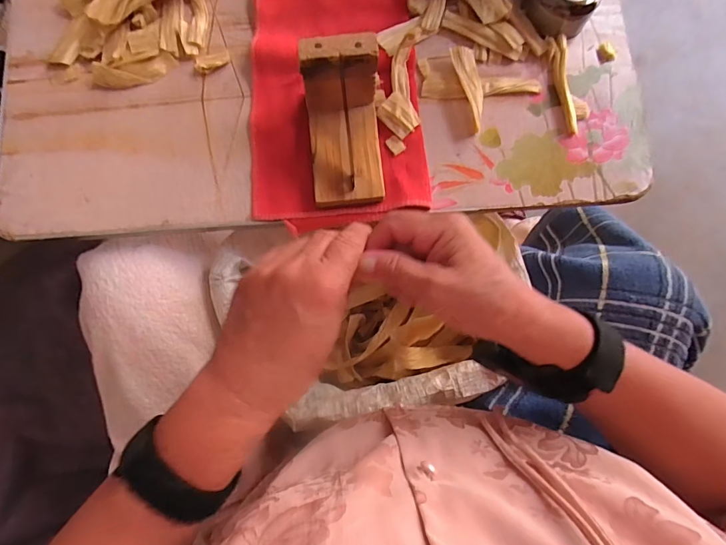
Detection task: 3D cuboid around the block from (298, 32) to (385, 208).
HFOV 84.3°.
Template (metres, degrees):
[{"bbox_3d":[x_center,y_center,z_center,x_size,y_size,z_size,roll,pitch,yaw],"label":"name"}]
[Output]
[{"bbox_3d":[-0.015,-0.118,0.327,0.059,0.076,0.104,-6,79,-2],"label":"block"}]

